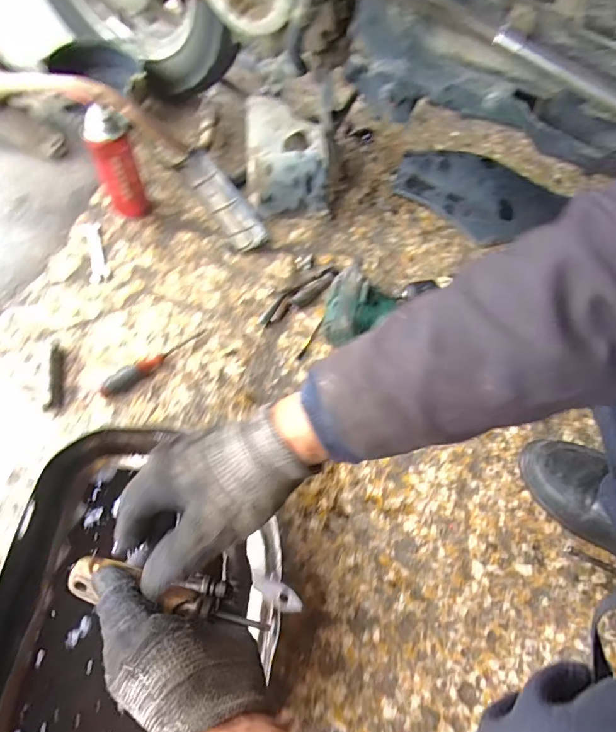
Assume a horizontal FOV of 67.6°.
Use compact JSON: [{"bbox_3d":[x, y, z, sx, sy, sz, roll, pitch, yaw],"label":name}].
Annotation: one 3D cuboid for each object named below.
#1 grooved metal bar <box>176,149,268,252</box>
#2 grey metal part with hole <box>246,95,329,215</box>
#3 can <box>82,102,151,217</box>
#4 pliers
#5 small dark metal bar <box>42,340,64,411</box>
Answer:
[{"bbox_3d":[-0.142,-0.270,0.755,0.074,0.046,0.207,-31,68,-19],"label":"grooved metal bar"},{"bbox_3d":[-0.039,-0.365,0.779,0.125,0.099,0.224,-2,62,-5],"label":"grey metal part with hole"},{"bbox_3d":[-0.281,-0.295,0.681,0.056,0.171,0.048,-23,65,-15],"label":"can"},{"bbox_3d":[-0.009,-0.106,0.690,0.151,0.023,0.033,-36,70,-21],"label":"pliers"},{"bbox_3d":[-0.334,0.010,0.610,0.018,0.016,0.103,-5,62,-6],"label":"small dark metal bar"}]

